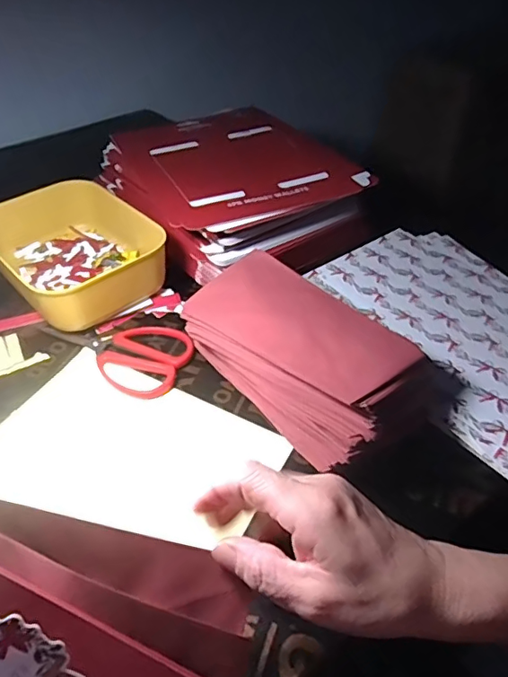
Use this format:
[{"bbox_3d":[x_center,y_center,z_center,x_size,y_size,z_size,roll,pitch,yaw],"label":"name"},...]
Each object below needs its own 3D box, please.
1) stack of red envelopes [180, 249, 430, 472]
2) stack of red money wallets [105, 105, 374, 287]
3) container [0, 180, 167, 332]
[{"bbox_3d":[0.034,0.010,0.422,0.101,0.062,0.182,-33,54,-31],"label":"stack of red envelopes"},{"bbox_3d":[-0.031,-0.182,0.618,0.213,0.069,0.269,-26,49,-22],"label":"stack of red money wallets"},{"bbox_3d":[-0.189,-0.092,0.552,0.127,0.050,0.197,-28,50,-24],"label":"container"}]

